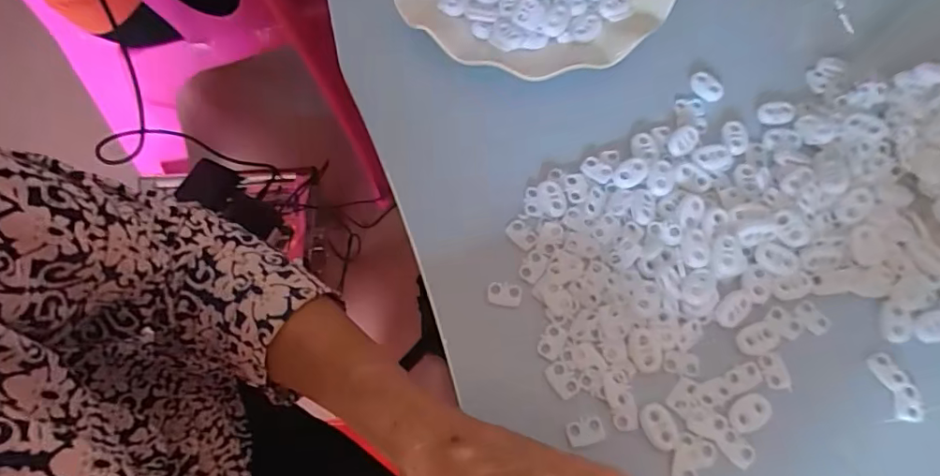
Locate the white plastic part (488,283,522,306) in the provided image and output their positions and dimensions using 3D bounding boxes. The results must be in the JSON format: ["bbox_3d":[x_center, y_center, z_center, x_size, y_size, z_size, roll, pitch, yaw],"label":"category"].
[{"bbox_3d":[0.019,0.031,0.296,0.018,0.004,0.011,6,65,8],"label":"white plastic part"}]

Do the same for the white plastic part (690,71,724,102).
[{"bbox_3d":[0.149,-0.095,0.343,0.016,0.004,0.022,-36,67,-12],"label":"white plastic part"}]

